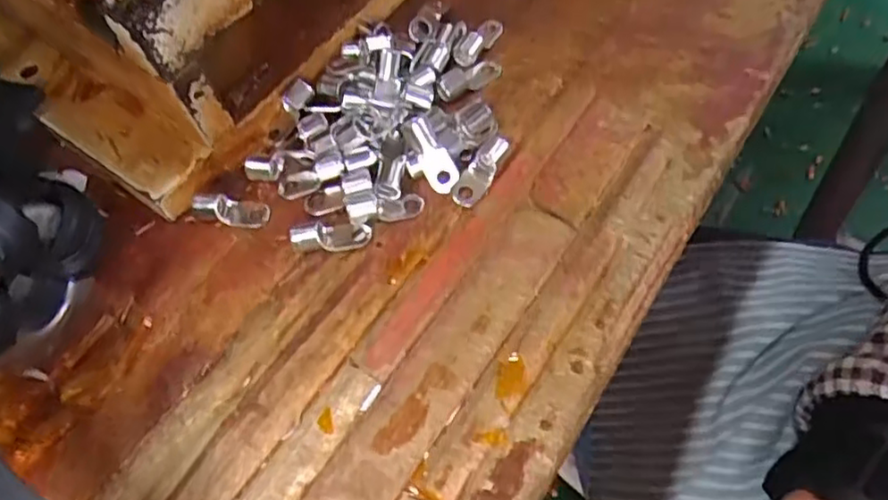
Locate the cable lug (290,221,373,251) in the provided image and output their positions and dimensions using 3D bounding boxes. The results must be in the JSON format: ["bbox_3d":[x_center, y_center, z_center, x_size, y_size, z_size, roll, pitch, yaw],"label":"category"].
[{"bbox_3d":[-0.046,-0.007,0.281,0.031,0.010,0.014,-6,58,6],"label":"cable lug"}]

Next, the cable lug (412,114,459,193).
[{"bbox_3d":[-0.004,-0.040,0.287,0.013,0.004,0.033,-26,98,-11],"label":"cable lug"}]

